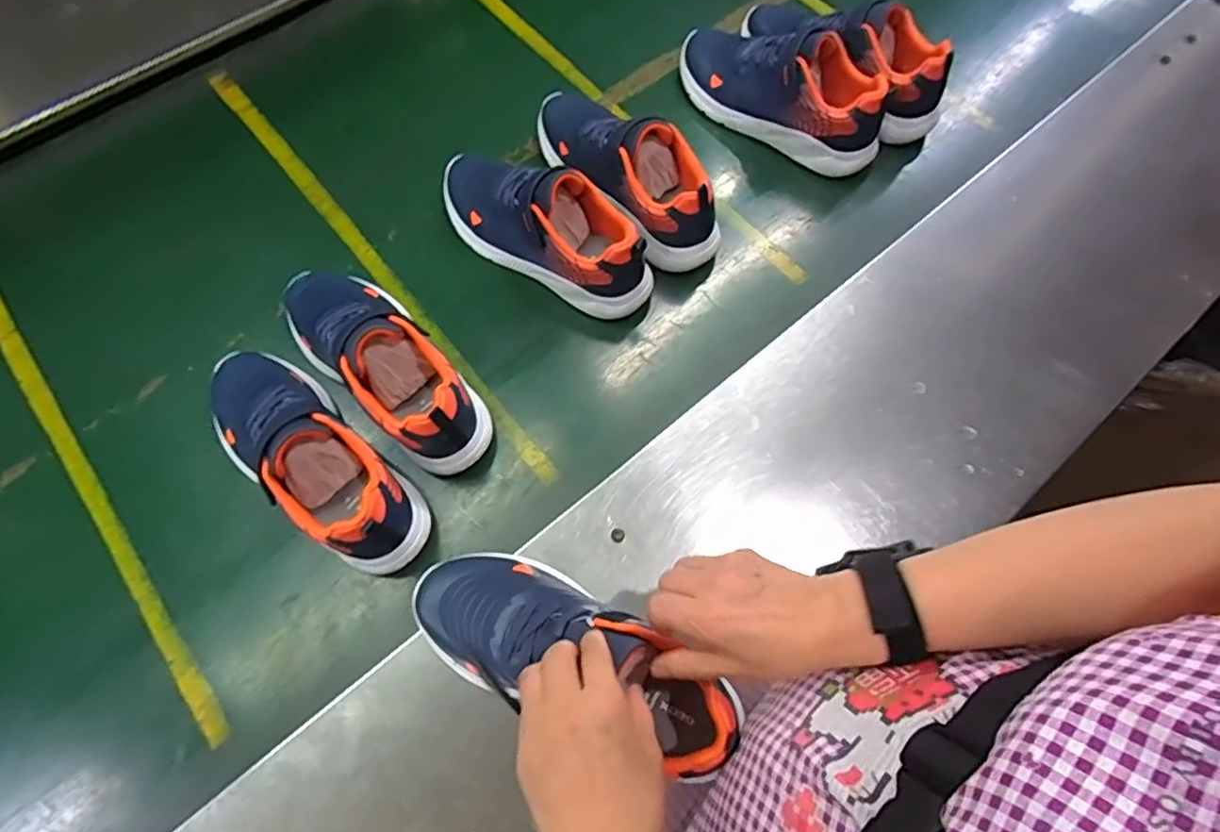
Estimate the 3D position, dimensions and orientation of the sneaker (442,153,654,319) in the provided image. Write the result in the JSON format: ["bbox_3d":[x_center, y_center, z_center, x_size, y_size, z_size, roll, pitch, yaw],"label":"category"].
[{"bbox_3d":[-0.076,-0.204,0.652,0.268,0.103,0.089,28,71,11],"label":"sneaker"}]

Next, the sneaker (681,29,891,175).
[{"bbox_3d":[0.200,-0.392,0.739,0.270,0.113,0.095,32,71,12],"label":"sneaker"}]

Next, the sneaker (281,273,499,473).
[{"bbox_3d":[-0.222,-0.062,0.594,0.105,0.108,0.272,-42,74,-15],"label":"sneaker"}]

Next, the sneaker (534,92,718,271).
[{"bbox_3d":[0.018,-0.278,0.681,0.095,0.107,0.269,-37,73,-14],"label":"sneaker"}]

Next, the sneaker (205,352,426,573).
[{"bbox_3d":[-0.277,0.030,0.556,0.270,0.103,0.104,39,73,14],"label":"sneaker"}]

